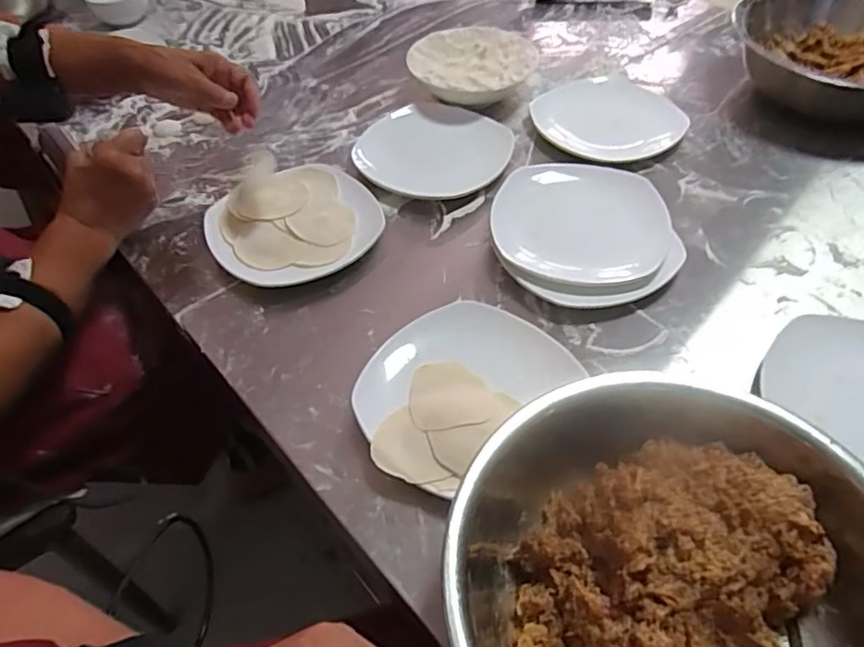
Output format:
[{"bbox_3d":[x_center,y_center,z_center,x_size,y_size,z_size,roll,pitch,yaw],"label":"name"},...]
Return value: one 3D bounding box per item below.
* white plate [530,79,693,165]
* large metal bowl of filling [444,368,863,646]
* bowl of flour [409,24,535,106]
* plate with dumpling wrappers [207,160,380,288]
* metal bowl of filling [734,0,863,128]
[{"bbox_3d":[0.222,-0.264,0.783,0.163,0.031,0.178,-2,50,2],"label":"white plate"},{"bbox_3d":[0.148,0.170,0.376,0.265,0.095,0.274,-2,50,2],"label":"large metal bowl of filling"},{"bbox_3d":[0.056,-0.348,0.842,0.167,0.060,0.176,-1,48,1],"label":"bowl of flour"},{"bbox_3d":[-0.152,-0.113,0.674,0.180,0.032,0.176,-2,50,2],"label":"plate with dumpling wrappers"},{"bbox_3d":[0.537,-0.347,0.792,0.260,0.090,0.244,-2,50,2],"label":"metal bowl of filling"}]

